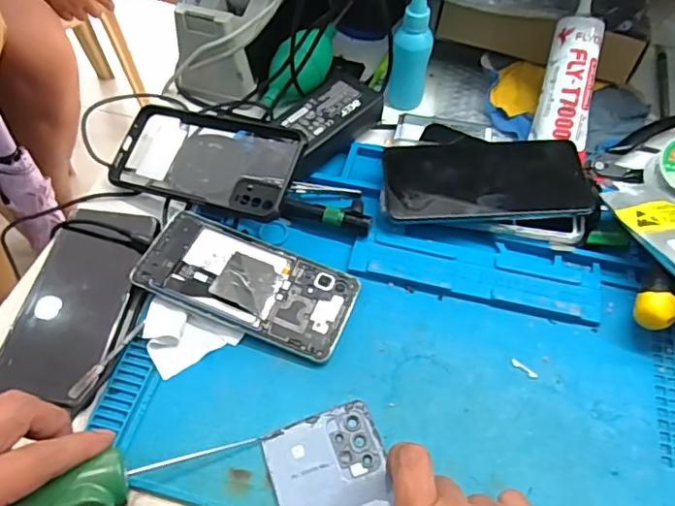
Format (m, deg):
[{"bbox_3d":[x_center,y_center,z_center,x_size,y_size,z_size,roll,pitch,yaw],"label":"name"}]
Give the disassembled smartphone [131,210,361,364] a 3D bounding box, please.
[{"bbox_3d":[-0.066,0.020,0.419,0.155,0.011,0.073,22,57,8],"label":"disassembled smartphone"}]

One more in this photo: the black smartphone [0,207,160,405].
[{"bbox_3d":[-0.190,0.029,0.414,0.077,0.012,0.155,11,55,6],"label":"black smartphone"}]

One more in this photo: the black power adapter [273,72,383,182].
[{"bbox_3d":[-0.011,-0.116,0.493,0.050,0.031,0.102,35,61,21],"label":"black power adapter"}]

